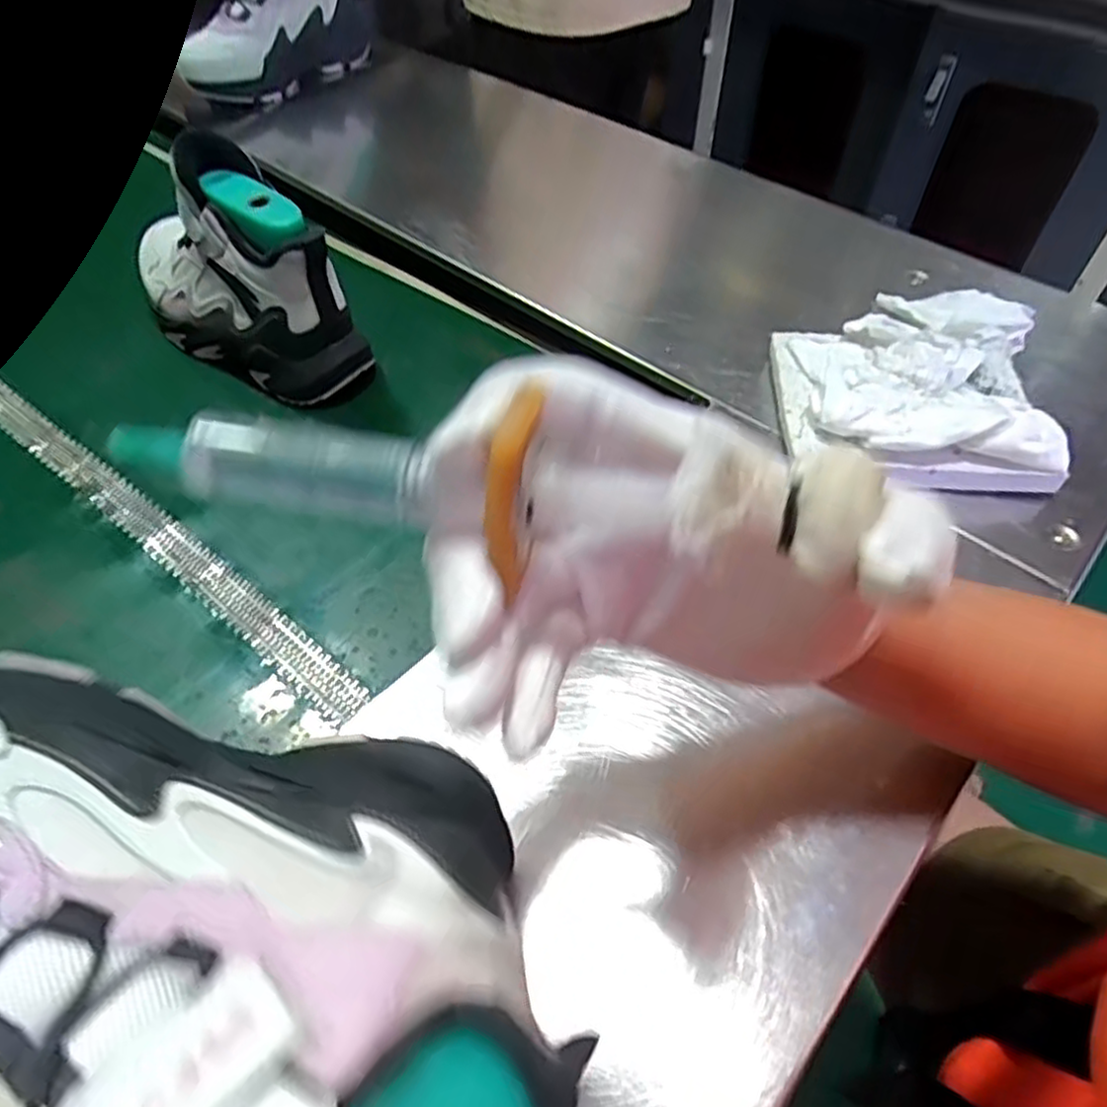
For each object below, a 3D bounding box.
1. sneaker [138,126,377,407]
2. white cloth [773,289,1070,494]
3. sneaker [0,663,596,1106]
[{"bbox_3d":[-0.231,-0.207,0.526,0.221,0.135,0.081,33,61,21],"label":"sneaker"},{"bbox_3d":[0.239,-0.132,0.490,0.170,0.039,0.211,11,56,8],"label":"white cloth"},{"bbox_3d":[-0.115,0.120,0.190,0.222,0.100,0.154,19,25,-31],"label":"sneaker"}]

